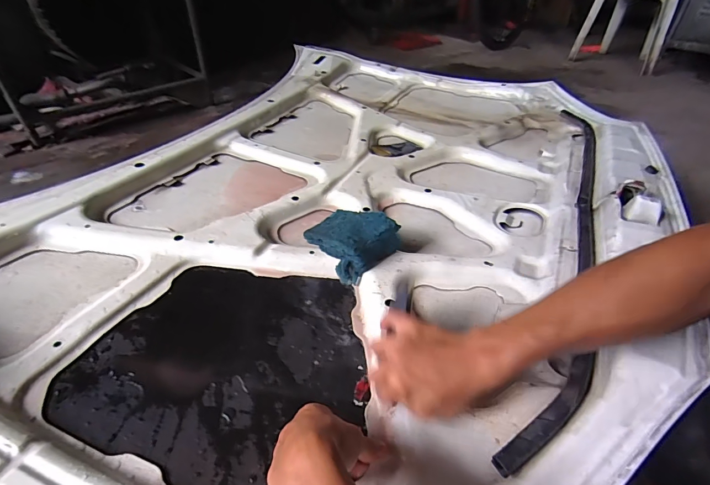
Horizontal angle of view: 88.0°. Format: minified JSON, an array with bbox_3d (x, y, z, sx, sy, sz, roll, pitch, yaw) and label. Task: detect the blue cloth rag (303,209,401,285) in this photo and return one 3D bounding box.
[{"bbox_3d":[-0.004,-0.004,0.564,0.095,0.067,0.113,-31,50,-34],"label":"blue cloth rag"}]

